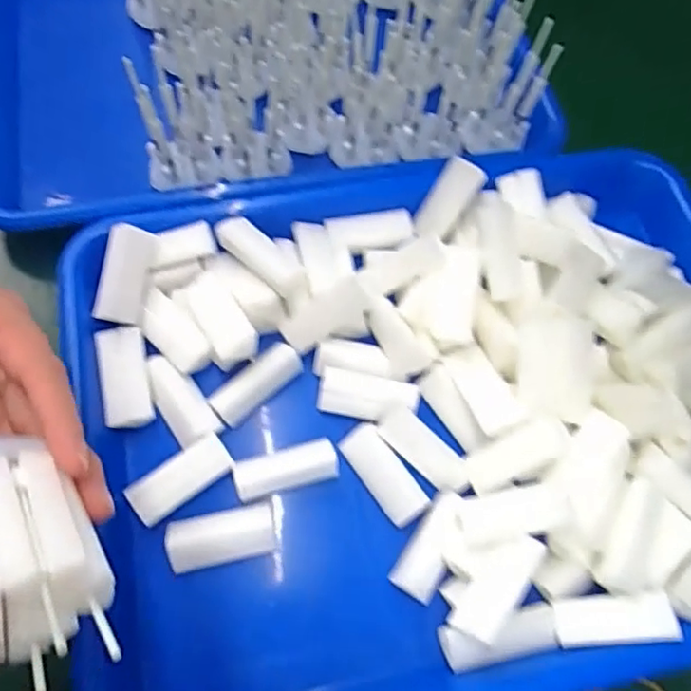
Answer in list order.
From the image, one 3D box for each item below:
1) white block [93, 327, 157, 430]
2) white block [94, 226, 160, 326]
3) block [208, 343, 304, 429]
[{"bbox_3d":[-0.103,0.015,0.290,0.021,0.009,0.046,-13,67,-9],"label":"white block"},{"bbox_3d":[-0.106,-0.033,0.300,0.020,0.014,0.045,11,84,1],"label":"white block"},{"bbox_3d":[-0.042,0.018,0.297,0.046,0.015,0.016,-38,73,-19],"label":"block"}]

